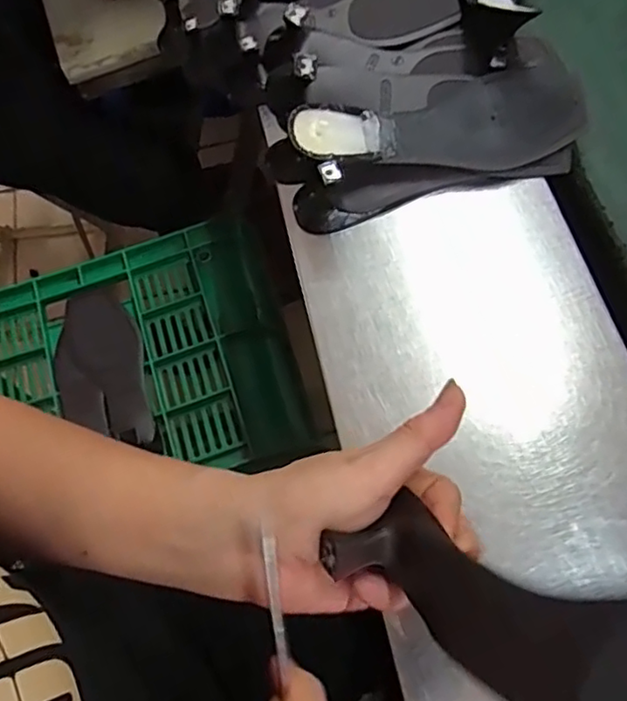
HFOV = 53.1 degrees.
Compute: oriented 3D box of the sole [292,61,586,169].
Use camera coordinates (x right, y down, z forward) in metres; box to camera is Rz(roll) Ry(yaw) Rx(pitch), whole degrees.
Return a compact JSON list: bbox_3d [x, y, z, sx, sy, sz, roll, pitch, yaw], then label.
[{"bbox_3d":[0.100,-0.164,0.463,0.227,0.016,0.076,-17,80,-13],"label":"sole"}]

